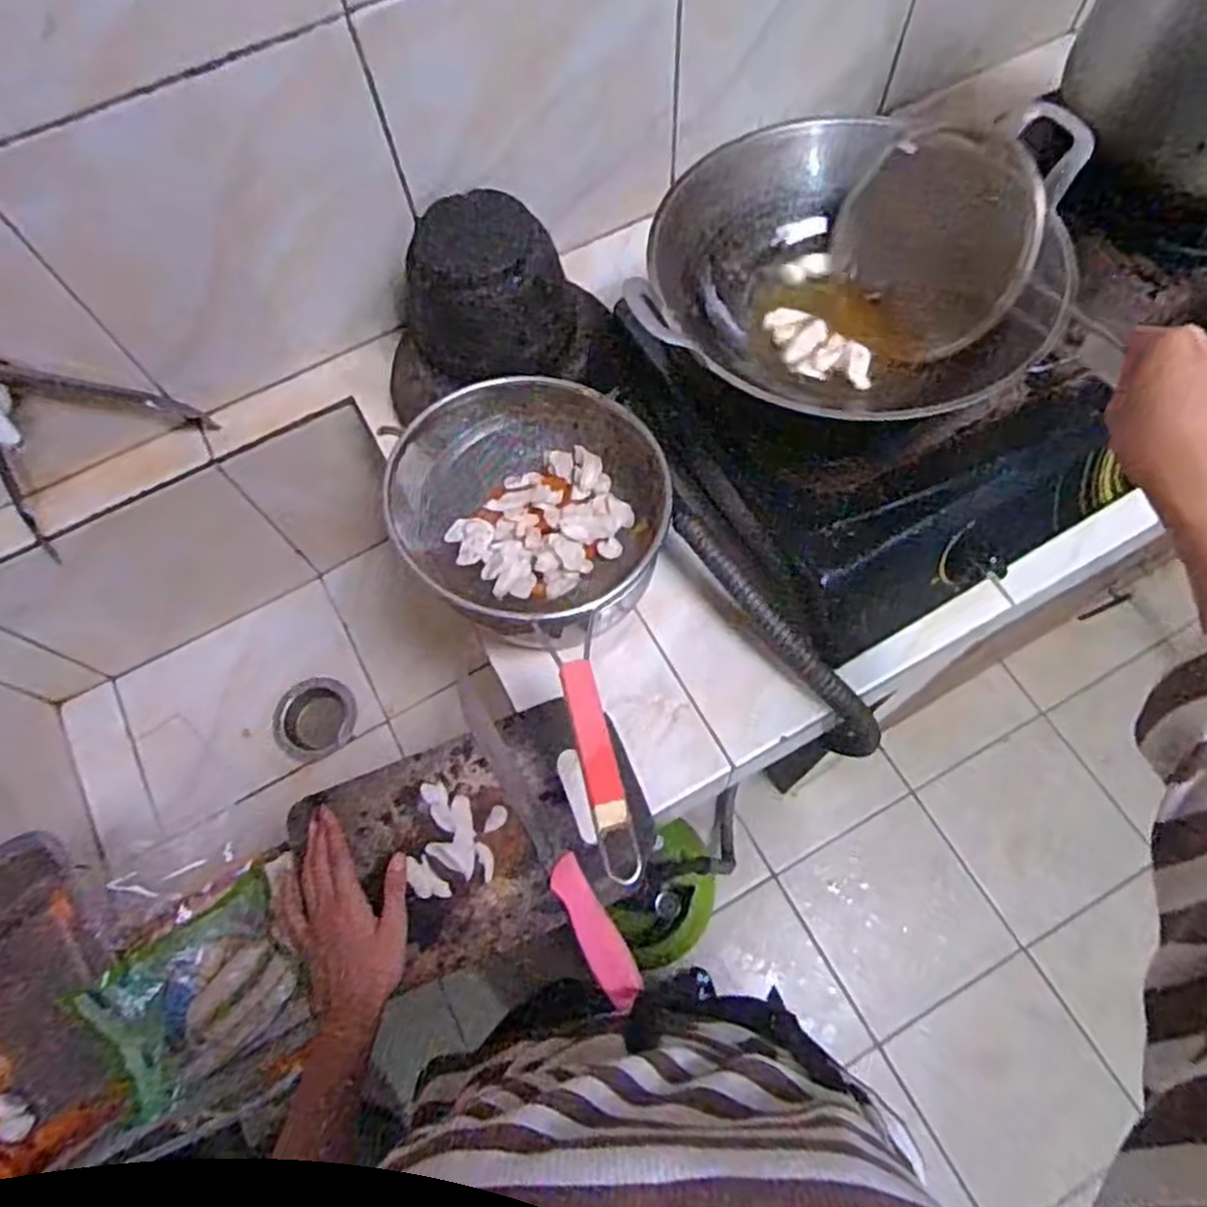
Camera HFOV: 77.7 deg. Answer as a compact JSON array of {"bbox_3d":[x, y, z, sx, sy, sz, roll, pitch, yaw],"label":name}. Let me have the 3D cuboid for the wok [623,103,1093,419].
[{"bbox_3d":[0.187,-0.257,0.580,0.286,0.113,0.250,13,69,8],"label":"wok"}]

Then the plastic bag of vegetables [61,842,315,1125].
[{"bbox_3d":[-0.300,0.260,0.555,0.123,0.067,0.164,-32,70,-10],"label":"plastic bag of vegetables"}]

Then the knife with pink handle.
[{"bbox_3d":[-0.051,0.177,0.591,0.029,0.014,0.281,-30,70,-9],"label":"knife with pink handle"}]

